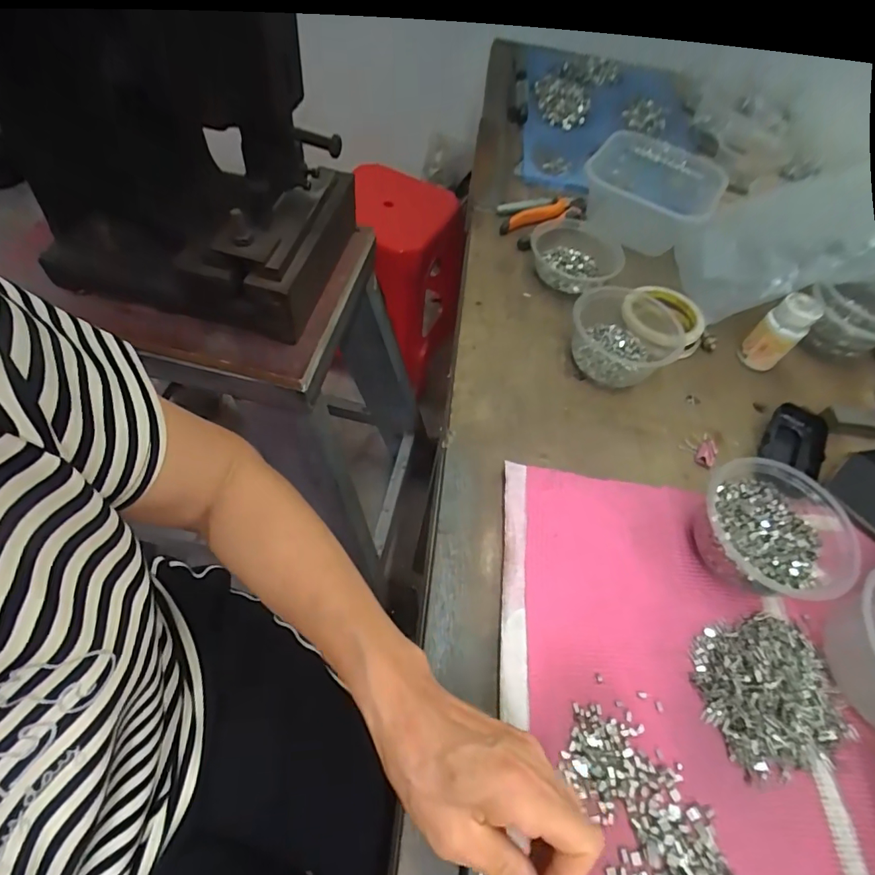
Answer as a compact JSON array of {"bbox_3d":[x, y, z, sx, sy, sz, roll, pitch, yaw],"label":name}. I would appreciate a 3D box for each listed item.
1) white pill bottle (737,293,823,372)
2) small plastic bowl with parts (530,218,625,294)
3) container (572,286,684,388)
[{"bbox_3d":[0.384,-0.116,0.548,0.041,0.083,0.044,-38,67,-24],"label":"white pill bottle"},{"bbox_3d":[0.178,-0.227,0.605,0.120,0.036,0.124,-28,63,-20],"label":"small plastic bowl with parts"},{"bbox_3d":[0.214,-0.116,0.530,0.137,0.050,0.112,-30,64,-21],"label":"container"}]

